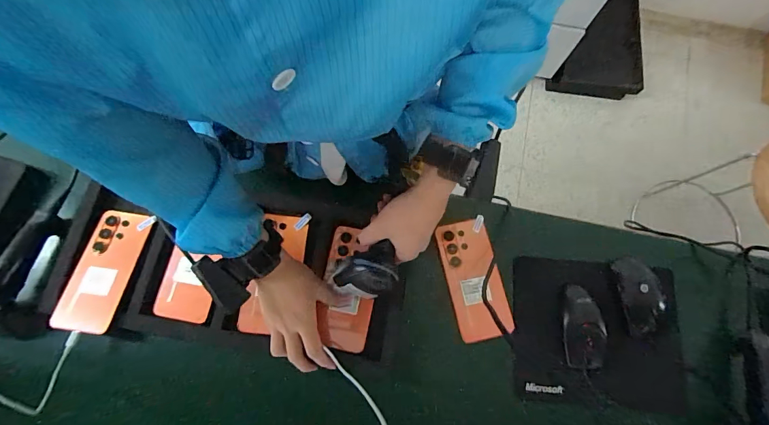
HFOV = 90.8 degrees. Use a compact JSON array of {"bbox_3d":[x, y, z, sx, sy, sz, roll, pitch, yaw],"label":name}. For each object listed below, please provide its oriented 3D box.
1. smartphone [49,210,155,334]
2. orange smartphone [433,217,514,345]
[{"bbox_3d":[-0.393,0.078,0.529,0.075,0.007,0.168,12,65,-6],"label":"smartphone"},{"bbox_3d":[0.129,0.095,0.553,0.077,0.010,0.168,-12,76,-3],"label":"orange smartphone"}]

